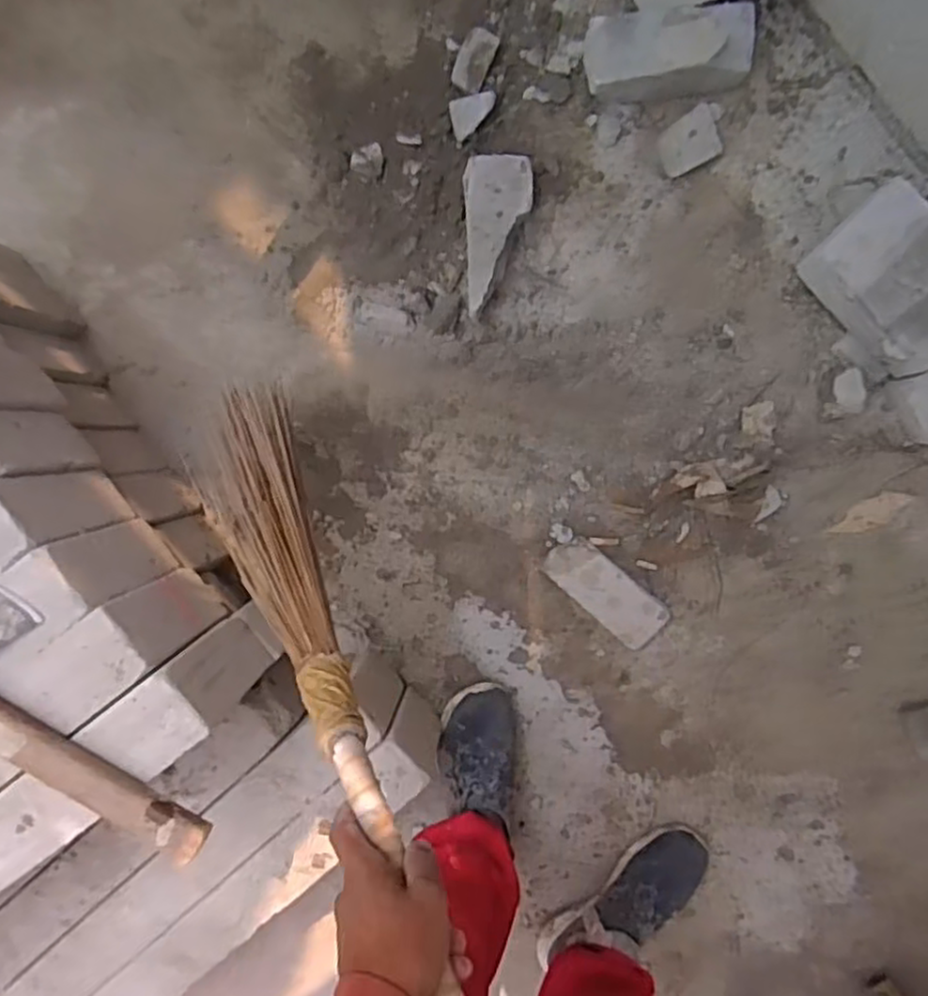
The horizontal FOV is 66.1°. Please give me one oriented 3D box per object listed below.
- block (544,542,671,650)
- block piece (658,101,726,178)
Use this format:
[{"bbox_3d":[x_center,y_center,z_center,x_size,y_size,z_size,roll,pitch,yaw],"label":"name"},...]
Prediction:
[{"bbox_3d":[0.195,0.131,0.988,0.176,0.034,0.077,40,95,-2],"label":"block"},{"bbox_3d":[0.299,-0.470,0.942,0.079,0.023,0.066,-29,93,4],"label":"block piece"}]

